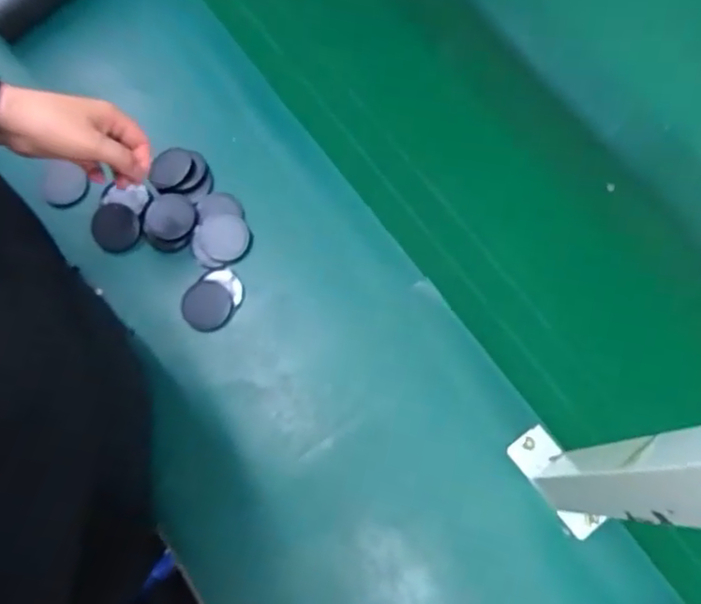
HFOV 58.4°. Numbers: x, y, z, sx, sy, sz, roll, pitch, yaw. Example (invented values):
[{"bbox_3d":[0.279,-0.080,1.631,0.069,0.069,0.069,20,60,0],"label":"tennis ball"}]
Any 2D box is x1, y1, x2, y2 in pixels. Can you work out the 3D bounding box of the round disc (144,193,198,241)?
[{"bbox_3d":[-0.189,-0.090,0.662,0.055,0.010,0.047,14,75,6],"label":"round disc"}]

